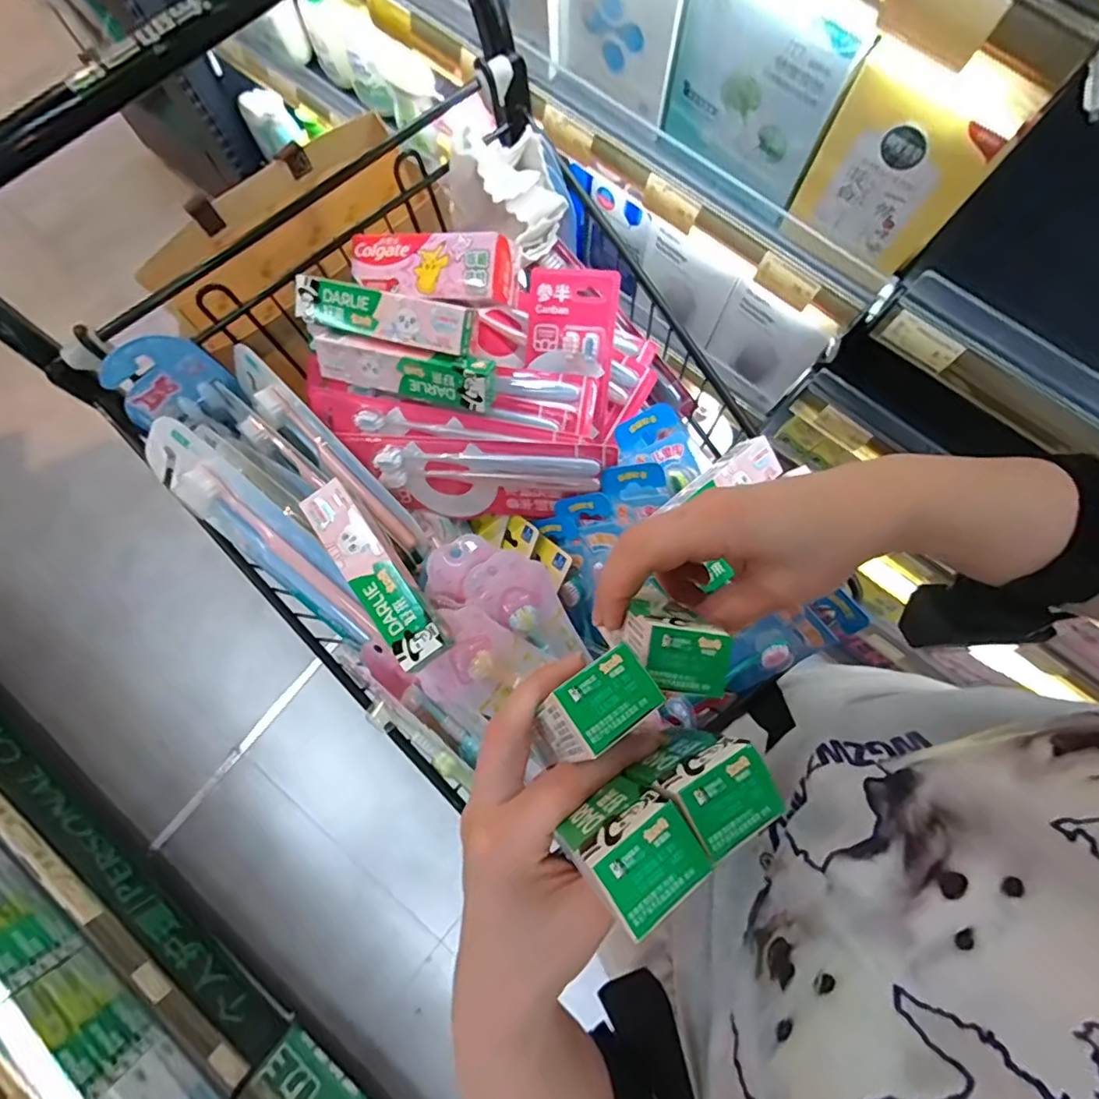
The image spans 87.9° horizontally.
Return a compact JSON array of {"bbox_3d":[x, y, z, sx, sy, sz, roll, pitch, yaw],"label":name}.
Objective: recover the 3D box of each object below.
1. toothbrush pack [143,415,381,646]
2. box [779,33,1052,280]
[{"bbox_3d":[-0.220,-0.008,0.440,0.219,0.014,0.063,45,112,-7],"label":"toothbrush pack"},{"bbox_3d":[0.289,-0.321,0.459,0.074,0.204,0.112,-43,82,-6],"label":"box"}]

